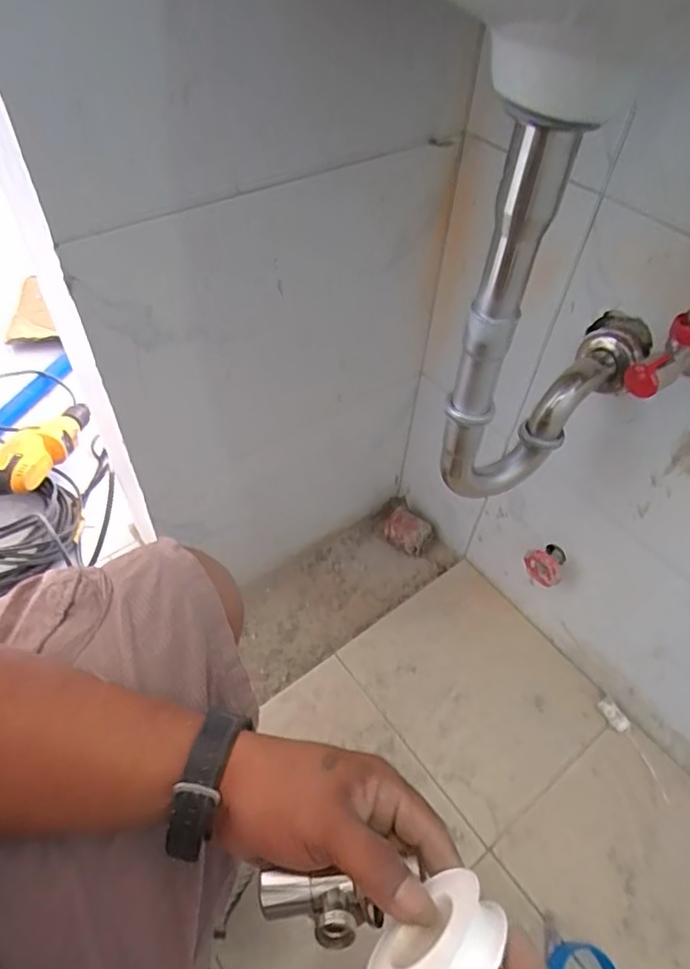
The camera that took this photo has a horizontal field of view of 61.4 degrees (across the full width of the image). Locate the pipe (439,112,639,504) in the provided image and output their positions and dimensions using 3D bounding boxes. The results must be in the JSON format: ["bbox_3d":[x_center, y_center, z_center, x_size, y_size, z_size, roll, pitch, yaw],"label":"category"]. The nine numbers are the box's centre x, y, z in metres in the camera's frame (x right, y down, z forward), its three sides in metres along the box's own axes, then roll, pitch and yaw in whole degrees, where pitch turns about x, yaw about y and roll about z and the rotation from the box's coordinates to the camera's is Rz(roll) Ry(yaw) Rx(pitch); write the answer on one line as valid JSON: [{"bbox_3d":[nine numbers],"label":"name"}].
[{"bbox_3d":[0.179,-0.125,0.468,0.192,0.315,0.056,-25,56,-22],"label":"pipe"}]

